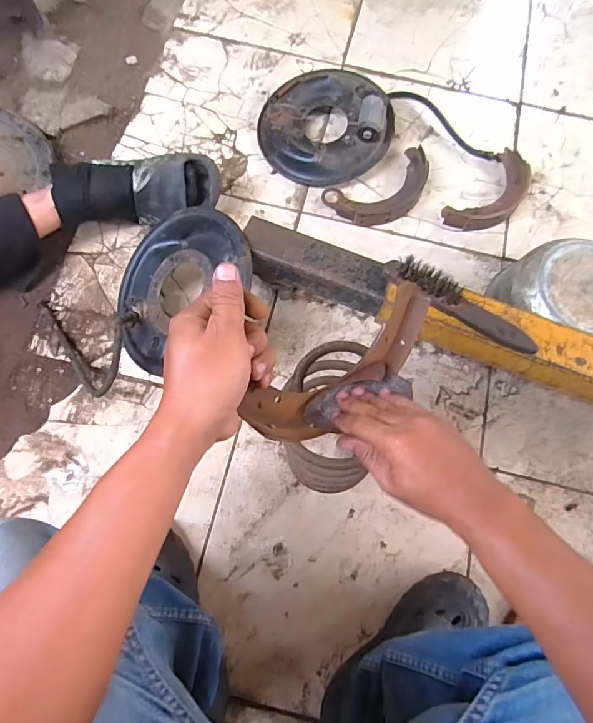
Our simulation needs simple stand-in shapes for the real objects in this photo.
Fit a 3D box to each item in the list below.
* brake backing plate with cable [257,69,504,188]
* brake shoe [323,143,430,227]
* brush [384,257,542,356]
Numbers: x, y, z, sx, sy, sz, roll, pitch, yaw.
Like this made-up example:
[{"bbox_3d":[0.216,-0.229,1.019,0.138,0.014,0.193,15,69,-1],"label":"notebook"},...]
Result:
[{"bbox_3d":[0.161,-0.499,0.910,0.473,0.081,0.248,-9,74,-4],"label":"brake backing plate with cable"},{"bbox_3d":[0.174,-0.337,0.884,0.227,0.032,0.121,-28,76,-9],"label":"brake shoe"},{"bbox_3d":[0.229,-0.080,0.624,0.230,0.046,0.035,30,73,7],"label":"brush"}]

